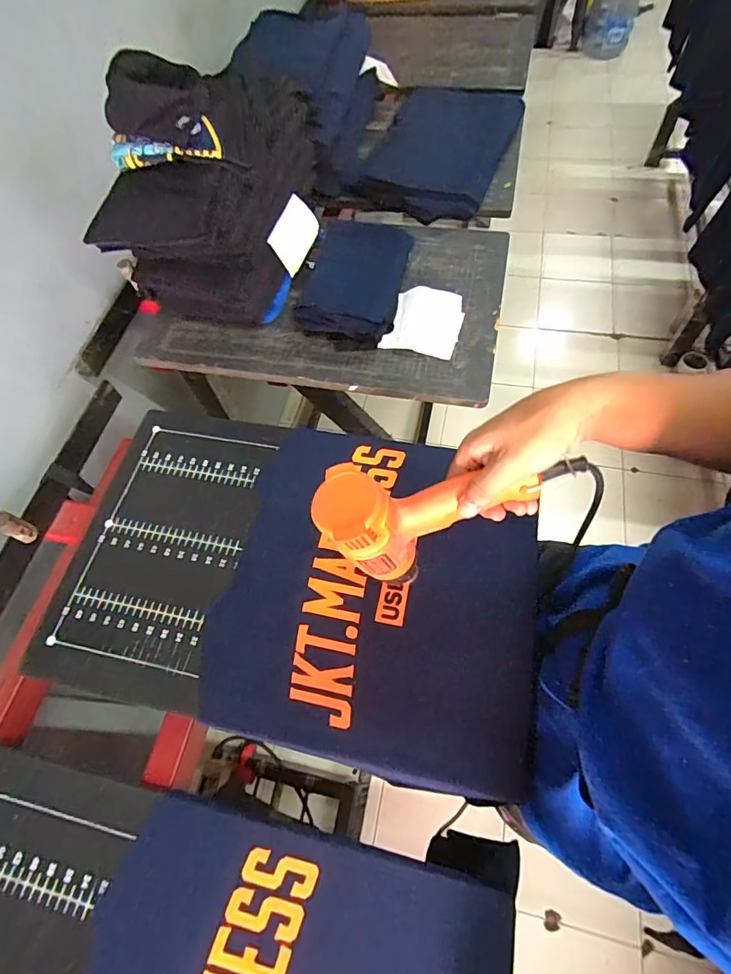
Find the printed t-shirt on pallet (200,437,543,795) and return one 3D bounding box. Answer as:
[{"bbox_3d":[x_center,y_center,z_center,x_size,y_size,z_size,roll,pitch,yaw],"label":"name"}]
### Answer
[{"bbox_3d":[0.017,0.115,0.577,0.371,0.020,0.401,9,64,8],"label":"printed t-shirt on pallet"}]

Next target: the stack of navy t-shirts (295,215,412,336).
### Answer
[{"bbox_3d":[-0.015,-0.374,0.819,0.161,0.039,0.281,8,64,8],"label":"stack of navy t-shirts"}]

